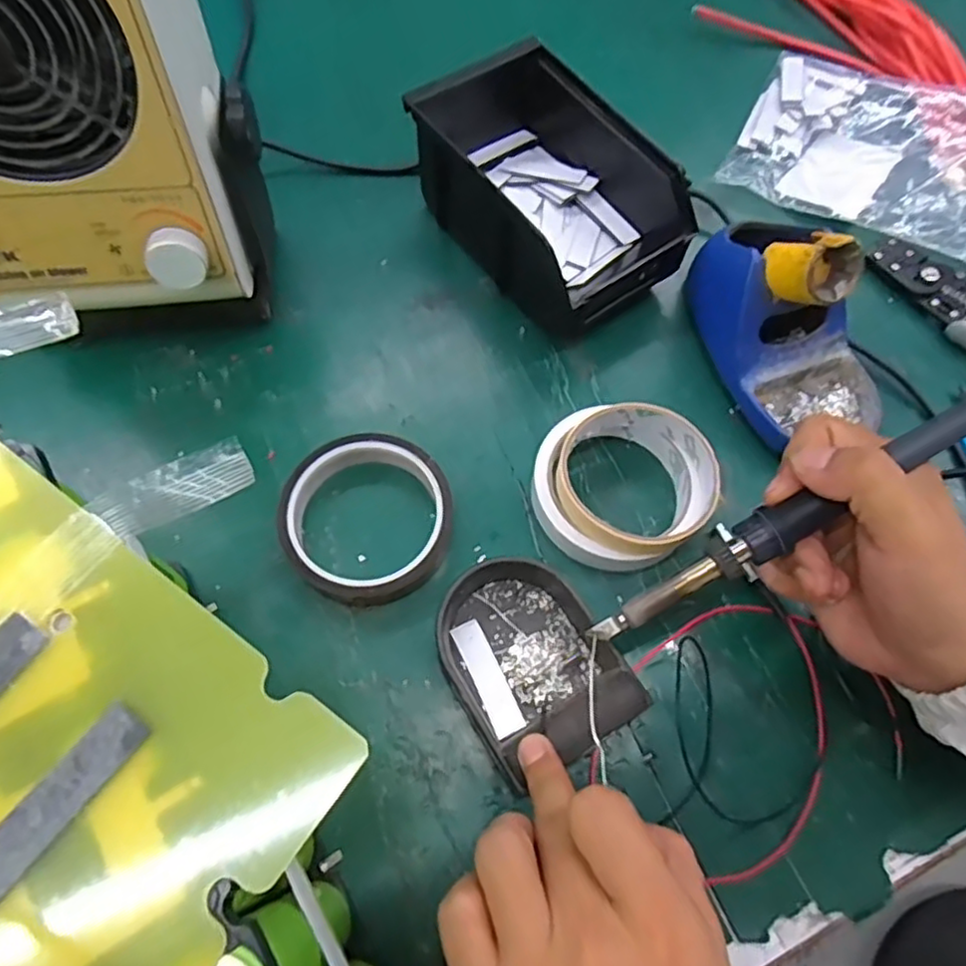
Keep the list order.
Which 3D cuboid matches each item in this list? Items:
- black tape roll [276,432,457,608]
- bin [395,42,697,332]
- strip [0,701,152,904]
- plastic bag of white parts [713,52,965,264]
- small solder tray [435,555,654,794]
[{"bbox_3d":[-0.063,0.018,0.367,0.090,0.022,0.090,1,67,-2],"label":"black tape roll"},{"bbox_3d":[0.036,-0.191,0.437,0.103,0.073,0.189,-33,72,-15],"label":"bin"},{"bbox_3d":[-0.120,0.089,0.187,0.015,0.004,0.059,35,70,12],"label":"strip"},{"bbox_3d":[0.307,-0.235,0.481,0.229,0.032,0.150,27,69,9],"label":"plastic bag of white parts"},{"bbox_3d":[0.022,0.083,0.329,0.076,0.036,0.099,-24,70,-10],"label":"small solder tray"}]

